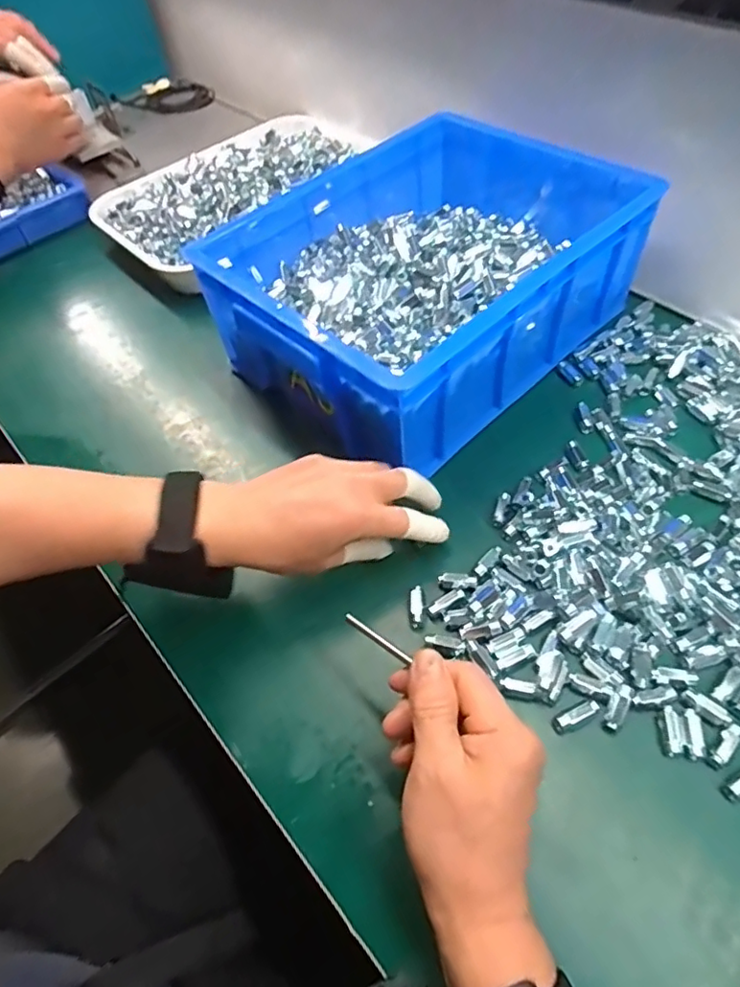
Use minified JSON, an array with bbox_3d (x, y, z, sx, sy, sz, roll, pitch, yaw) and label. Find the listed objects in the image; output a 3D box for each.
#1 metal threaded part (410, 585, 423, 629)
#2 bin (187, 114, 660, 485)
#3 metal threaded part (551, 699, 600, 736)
[{"bbox_3d":[0.033,0.081,0.412,0.008,0.004,0.030,-2,54,5],"label":"metal threaded part"},{"bbox_3d":[0.060,-0.207,0.544,0.362,0.122,0.264,-39,59,-19],"label":"bin"},{"bbox_3d":[0.129,0.138,0.359,0.030,0.007,0.011,-24,55,-11],"label":"metal threaded part"}]

